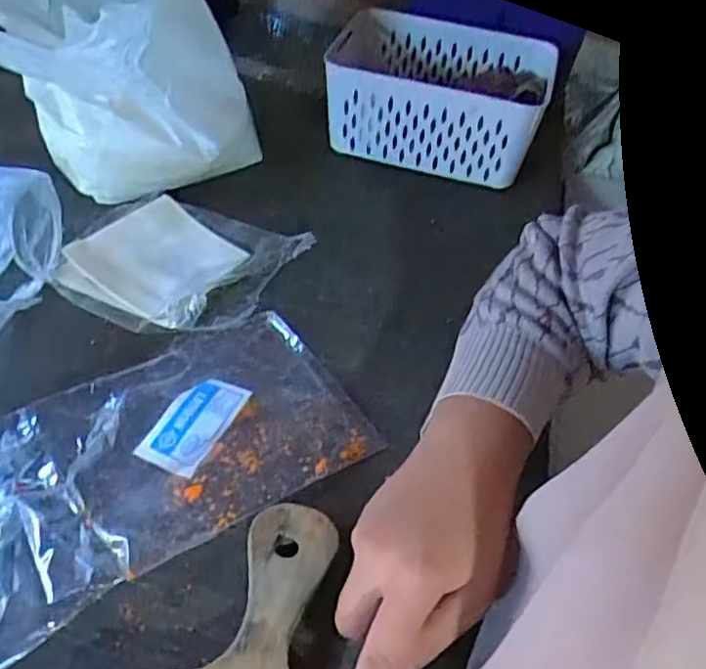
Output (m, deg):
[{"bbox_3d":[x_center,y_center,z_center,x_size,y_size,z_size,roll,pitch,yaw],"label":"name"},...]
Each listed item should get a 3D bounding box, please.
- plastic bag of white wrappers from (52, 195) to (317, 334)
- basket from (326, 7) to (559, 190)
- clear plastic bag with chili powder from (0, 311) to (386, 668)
[{"bbox_3d":[-0.138,-0.060,0.516,0.162,0.021,0.143,18,47,10],"label":"plastic bag of white wrappers"},{"bbox_3d":[0.084,-0.244,0.668,0.201,0.087,0.160,16,47,9],"label":"basket"},{"bbox_3d":[-0.117,0.070,0.399,0.240,0.015,0.131,-26,55,-27],"label":"clear plastic bag with chili powder"}]

